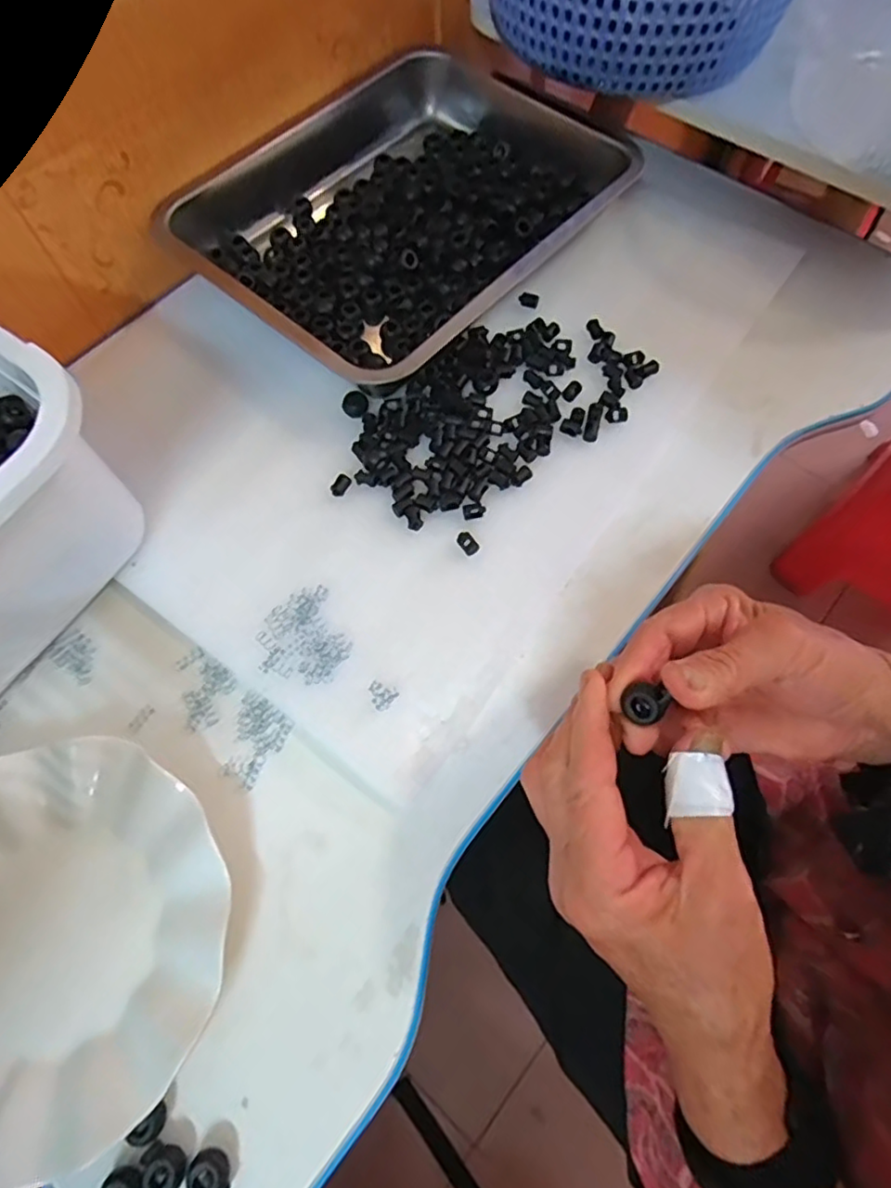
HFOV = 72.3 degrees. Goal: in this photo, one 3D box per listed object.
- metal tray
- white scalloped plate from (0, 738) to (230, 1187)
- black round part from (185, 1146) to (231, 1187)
[{"bbox_3d":[-0.038,-0.301,0.469,0.246,0.045,0.311,37,72,15],"label":"metal tray"},{"bbox_3d":[-0.200,0.171,0.300,0.176,0.023,0.177,0,67,1],"label":"white scalloped plate"},{"bbox_3d":[-0.104,0.258,0.271,0.020,0.012,0.014,34,72,14],"label":"black round part"}]

